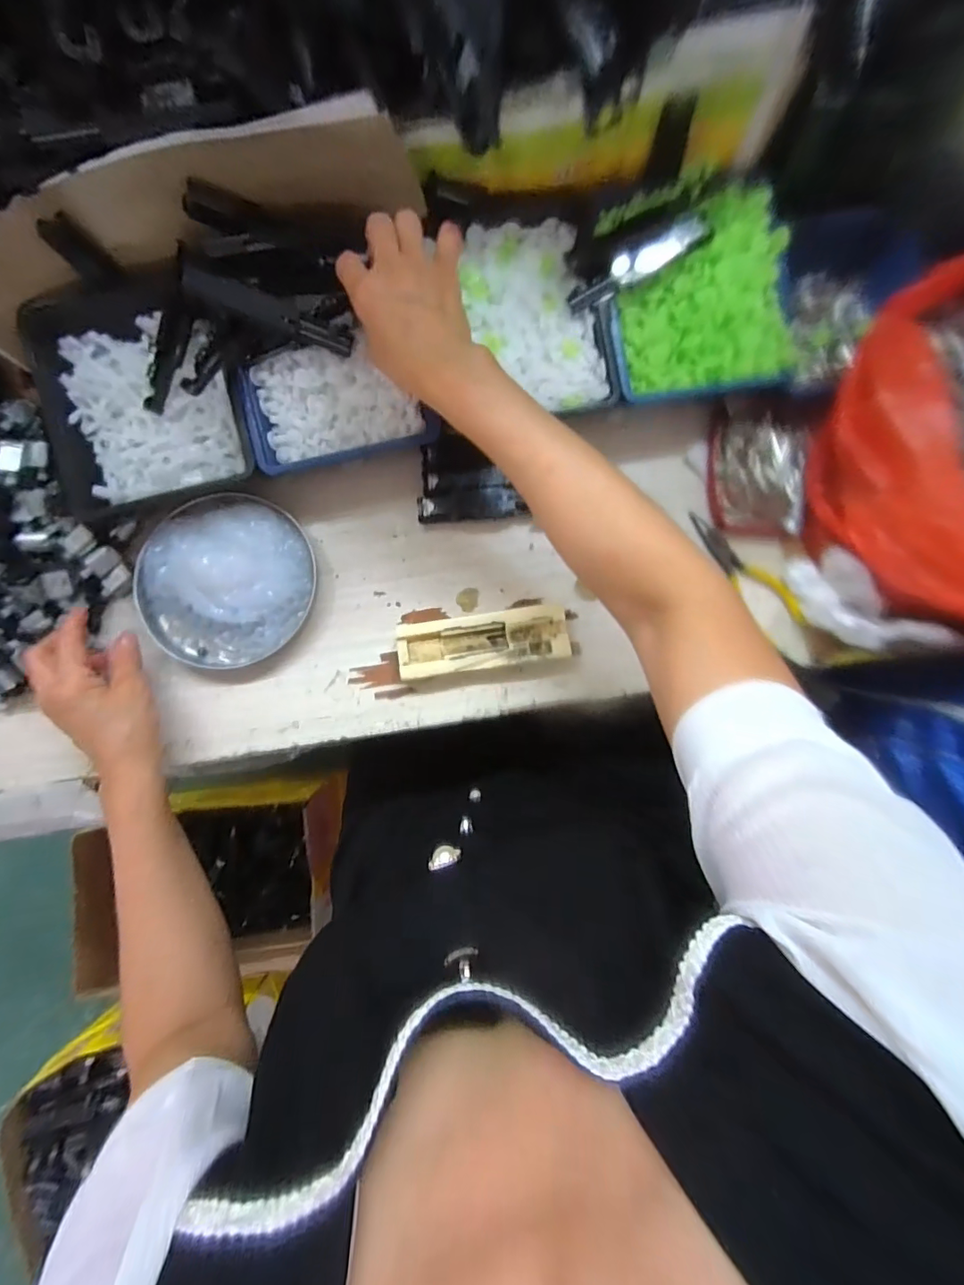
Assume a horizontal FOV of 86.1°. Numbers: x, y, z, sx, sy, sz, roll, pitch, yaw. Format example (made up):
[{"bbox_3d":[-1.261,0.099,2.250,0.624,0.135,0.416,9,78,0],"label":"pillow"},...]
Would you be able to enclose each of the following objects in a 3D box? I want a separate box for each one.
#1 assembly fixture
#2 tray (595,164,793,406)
[{"bbox_3d":[0.001,0.000,0.429,0.137,0.025,0.045,-8,84,-2],"label":"assembly fixture"},{"bbox_3d":[0.175,-0.278,0.407,0.157,0.043,0.152,-9,84,-2],"label":"tray"}]

